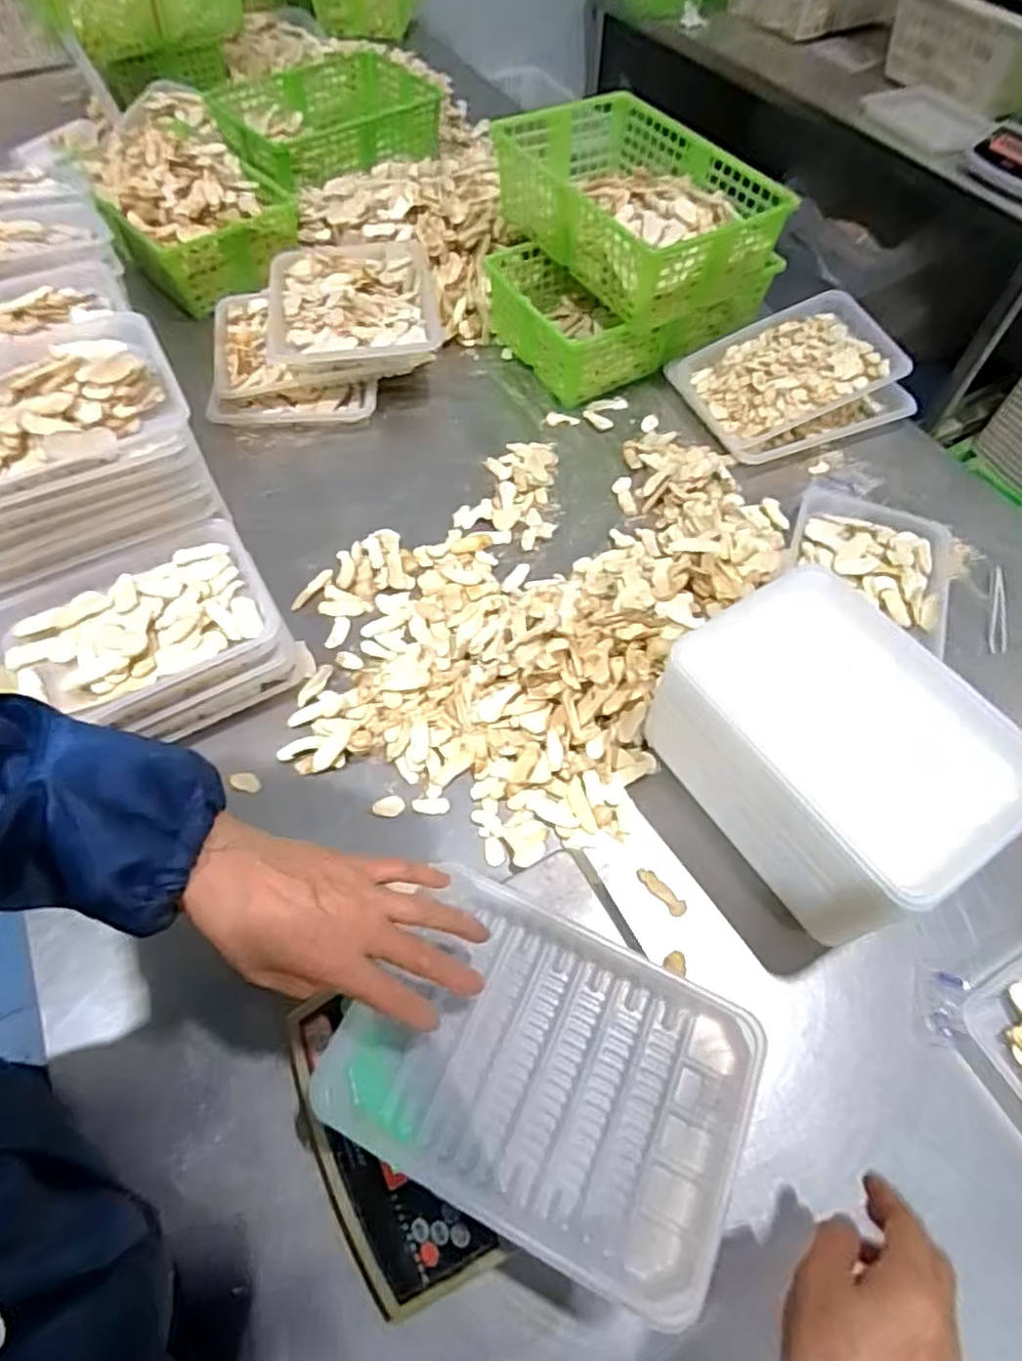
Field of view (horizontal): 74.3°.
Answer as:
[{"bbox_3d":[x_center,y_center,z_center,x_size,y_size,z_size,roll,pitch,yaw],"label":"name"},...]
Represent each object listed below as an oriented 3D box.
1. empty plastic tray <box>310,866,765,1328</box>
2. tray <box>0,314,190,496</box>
[{"bbox_3d":[0.023,0.232,0.406,0.233,0.029,0.164,21,62,12],"label":"empty plastic tray"},{"bbox_3d":[-0.410,-0.233,0.564,0.240,0.028,0.184,-26,63,-16],"label":"tray"}]

